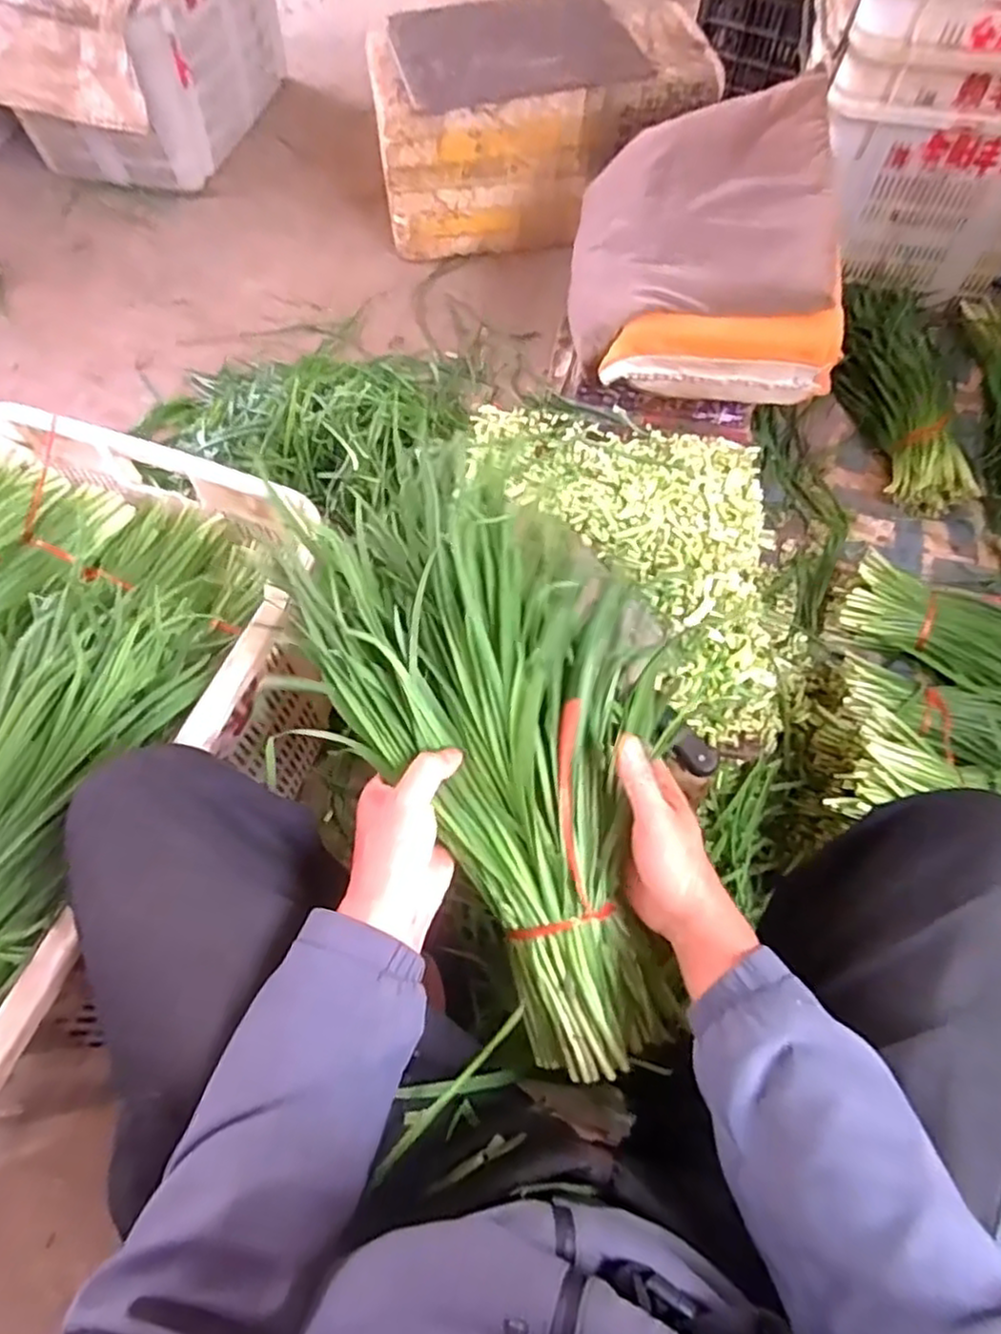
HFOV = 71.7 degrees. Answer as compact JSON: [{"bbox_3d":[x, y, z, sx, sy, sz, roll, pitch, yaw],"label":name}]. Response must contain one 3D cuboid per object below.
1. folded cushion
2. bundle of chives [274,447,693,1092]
[{"bbox_3d":[0.291,-0.627,1.041,0.354,0.214,0.421,0,63,0],"label":"folded cushion"},{"bbox_3d":[0.026,0.060,0.543,0.237,0.122,0.465,-29,83,9],"label":"bundle of chives"}]

